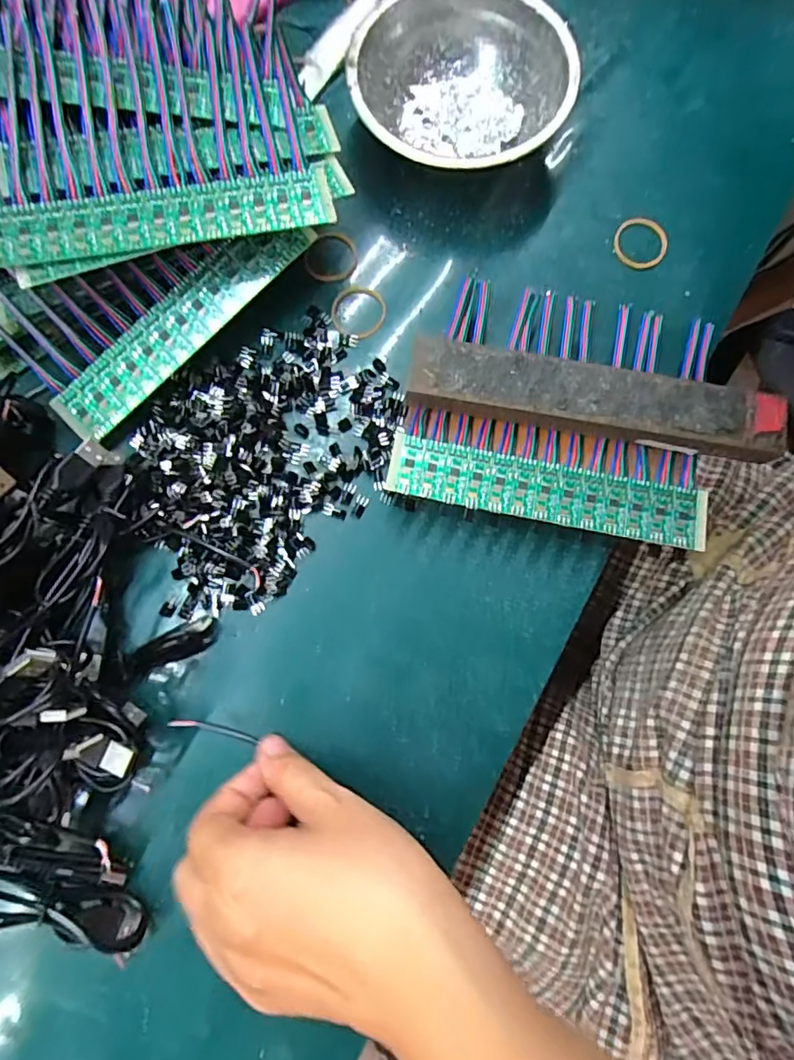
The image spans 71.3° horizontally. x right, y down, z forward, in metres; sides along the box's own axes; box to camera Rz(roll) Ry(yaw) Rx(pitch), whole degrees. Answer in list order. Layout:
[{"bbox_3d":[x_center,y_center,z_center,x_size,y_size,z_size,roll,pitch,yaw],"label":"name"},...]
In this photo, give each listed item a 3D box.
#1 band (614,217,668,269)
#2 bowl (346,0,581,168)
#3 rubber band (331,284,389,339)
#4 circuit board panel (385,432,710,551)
[{"bbox_3d":[0.147,-0.174,0.333,0.031,0.005,0.035,25,80,3],"label":"band"},{"bbox_3d":[0.036,-0.256,0.327,0.121,0.041,0.124,0,79,-1],"label":"bowl"},{"bbox_3d":[-0.022,-0.127,0.322,0.031,0.004,0.033,0,79,-1],"label":"rubber band"},{"bbox_3d":[0.078,-0.020,0.288,0.163,0.004,0.033,11,76,1],"label":"circuit board panel"}]

